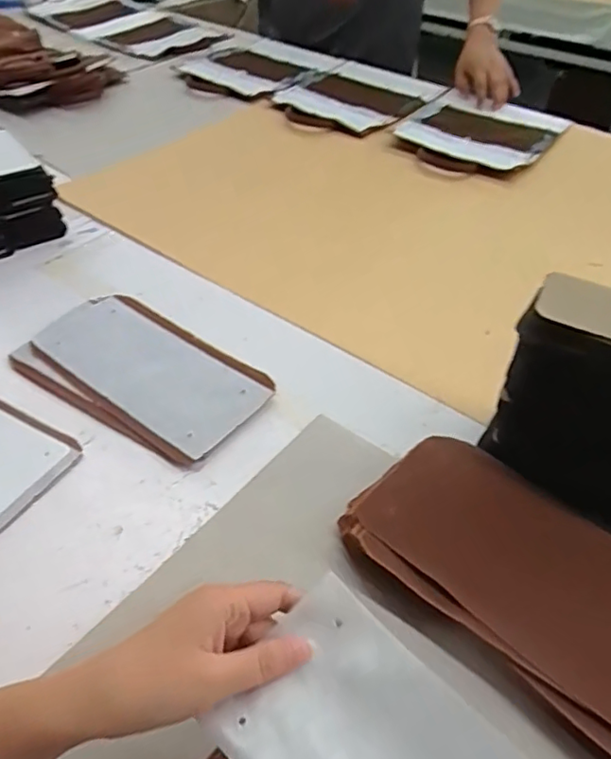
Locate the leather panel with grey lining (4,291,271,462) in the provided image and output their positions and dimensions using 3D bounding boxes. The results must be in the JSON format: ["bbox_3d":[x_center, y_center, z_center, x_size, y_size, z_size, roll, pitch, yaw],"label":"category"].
[{"bbox_3d":[-0.167,-0.013,0.615,0.248,0.010,0.147,27,50,23],"label":"leather panel with grey lining"}]

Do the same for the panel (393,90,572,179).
[{"bbox_3d":[0.311,-0.452,1.073,0.250,0.016,0.292,27,50,23],"label":"panel"}]

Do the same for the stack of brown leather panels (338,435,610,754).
[{"bbox_3d":[0.177,0.150,0.446,0.277,0.031,0.158,35,54,28],"label":"stack of brown leather panels"}]

